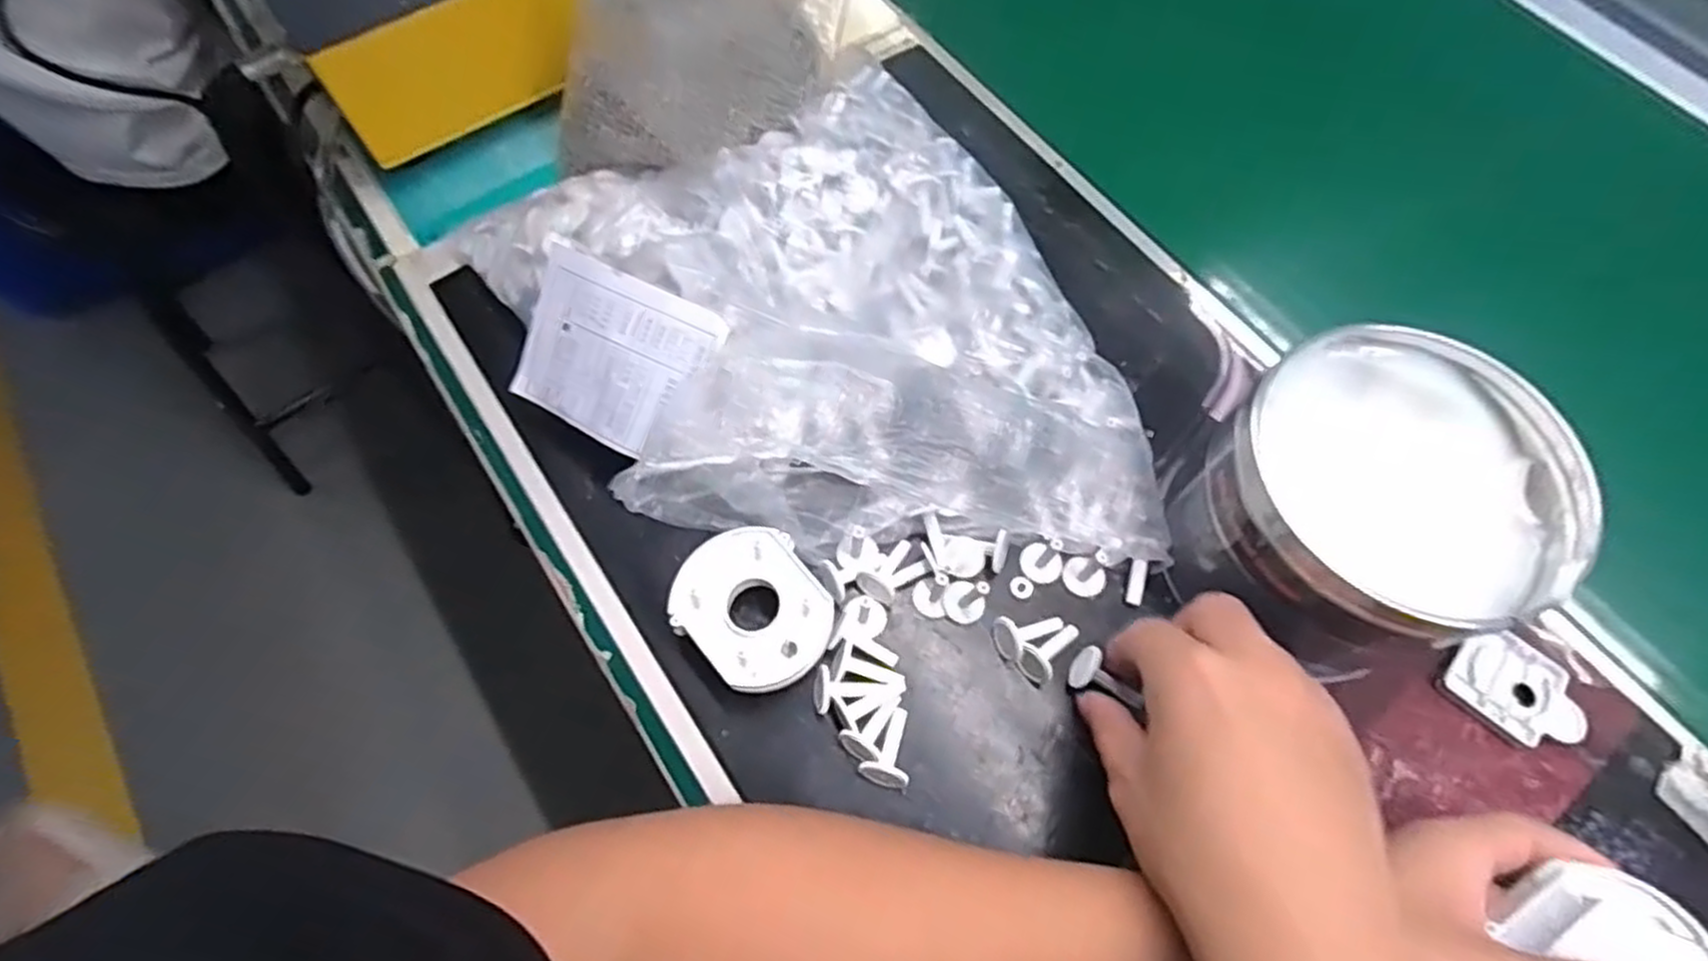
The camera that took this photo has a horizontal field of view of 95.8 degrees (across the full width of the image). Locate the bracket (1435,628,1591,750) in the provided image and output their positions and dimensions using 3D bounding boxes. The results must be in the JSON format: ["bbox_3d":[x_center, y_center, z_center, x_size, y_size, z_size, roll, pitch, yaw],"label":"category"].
[{"bbox_3d":[0.305,0.097,0.355,0.056,0.009,0.045,41,71,17],"label":"bracket"}]

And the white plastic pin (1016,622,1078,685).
[{"bbox_3d":[0.090,0.079,0.356,0.035,0.015,0.018,-33,68,-32],"label":"white plastic pin"}]

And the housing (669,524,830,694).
[{"bbox_3d":[-0.045,0.058,0.352,0.071,0.021,0.061,40,70,17],"label":"housing"}]

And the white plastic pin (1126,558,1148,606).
[{"bbox_3d":[0.136,0.049,0.370,0.006,0.004,0.022,12,87,5],"label":"white plastic pin"}]

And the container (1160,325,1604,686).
[{"bbox_3d":[0.220,0.013,0.342,0.131,0.093,0.123,36,69,16],"label":"container"}]

